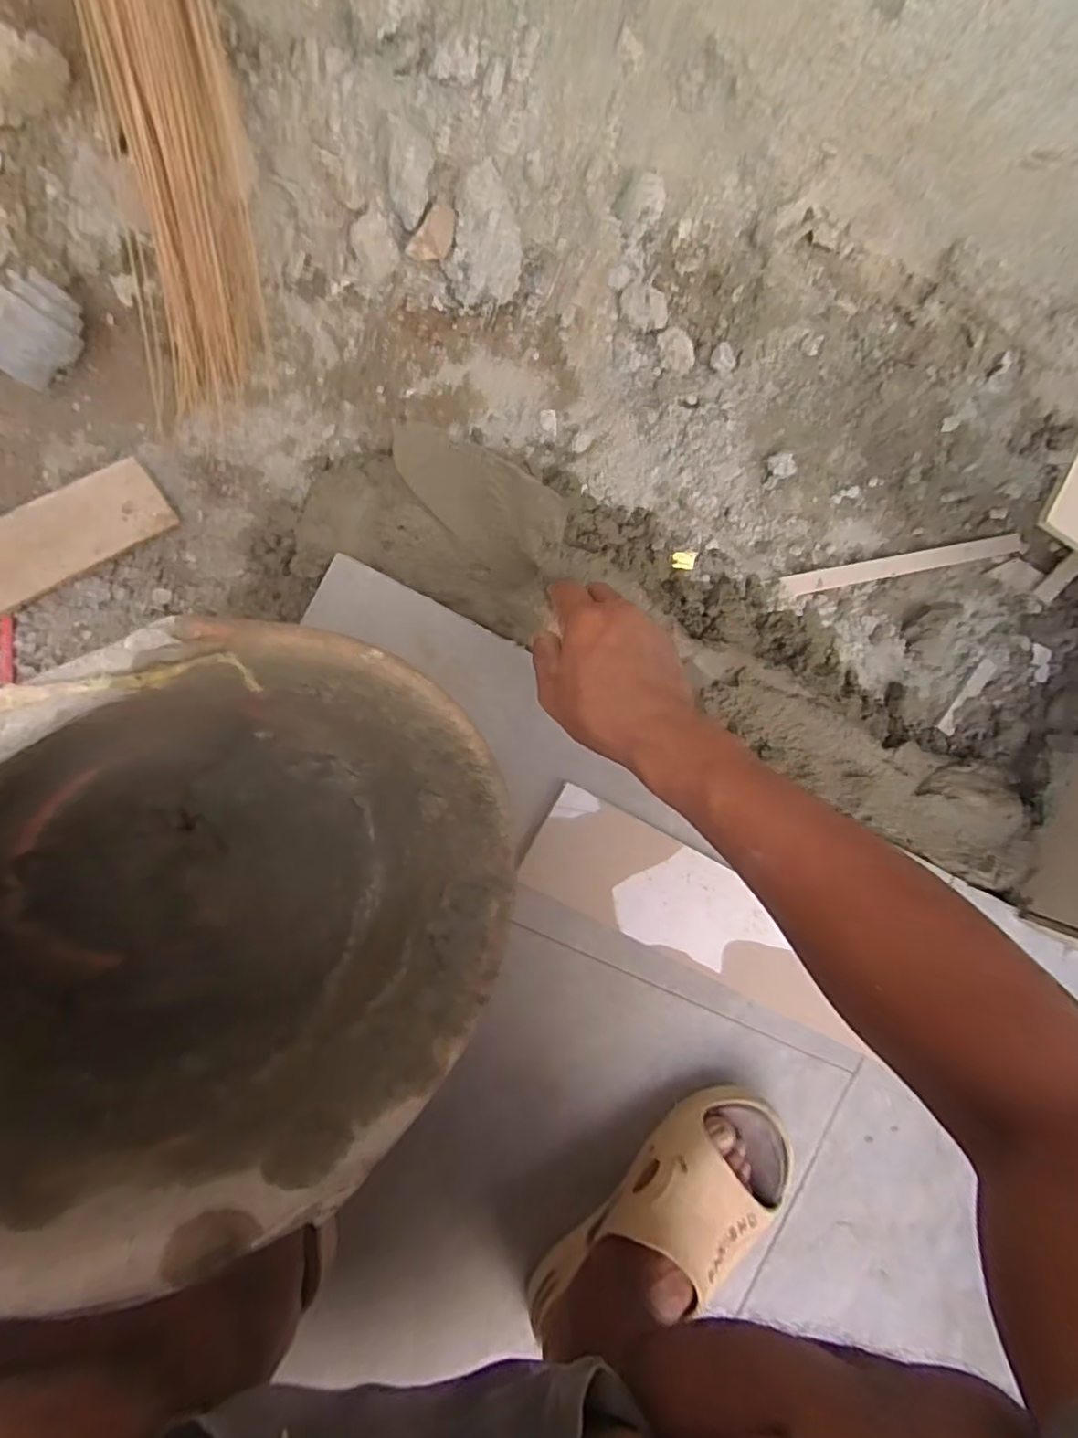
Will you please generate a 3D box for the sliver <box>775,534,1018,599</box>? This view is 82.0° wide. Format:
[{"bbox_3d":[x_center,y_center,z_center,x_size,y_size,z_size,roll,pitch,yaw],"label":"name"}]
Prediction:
[{"bbox_3d":[0.359,-0.153,0.613,0.271,0.012,0.021,-13,95,-8],"label":"sliver"}]

